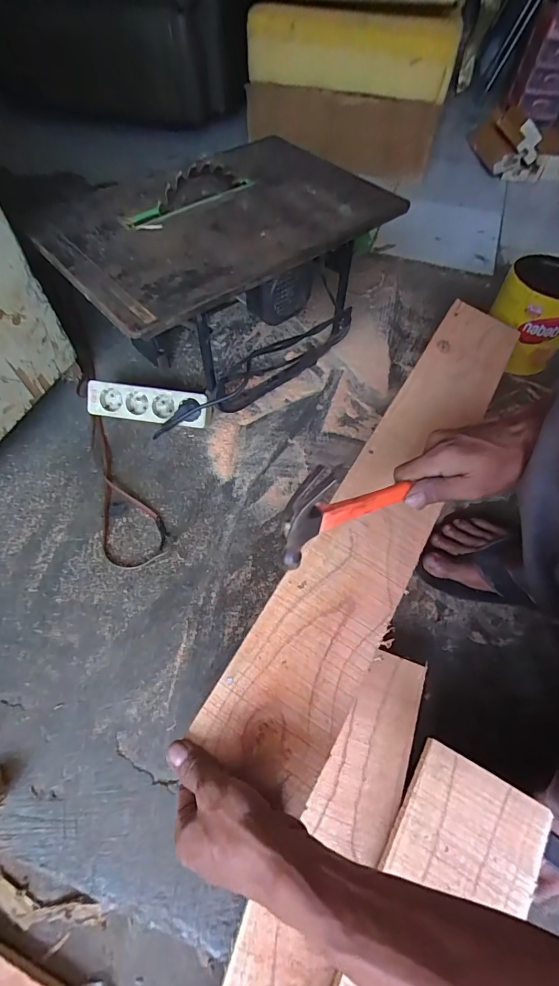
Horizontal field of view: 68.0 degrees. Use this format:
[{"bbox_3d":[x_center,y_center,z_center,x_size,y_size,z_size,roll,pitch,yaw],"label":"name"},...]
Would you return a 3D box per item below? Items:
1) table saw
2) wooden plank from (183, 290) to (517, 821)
[{"bbox_3d":[-0.088,-0.359,0.724,0.505,0.261,0.338,-39,68,-23],"label":"table saw"},{"bbox_3d":[0.152,-0.023,0.520,0.120,0.017,0.719,27,62,13],"label":"wooden plank"}]

